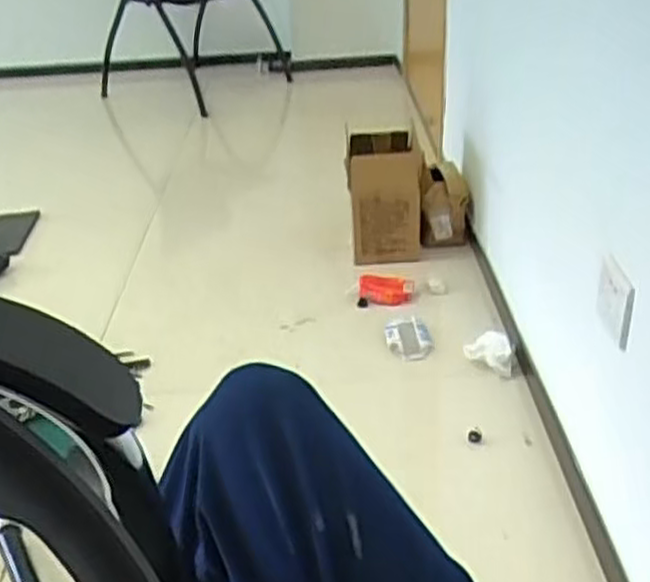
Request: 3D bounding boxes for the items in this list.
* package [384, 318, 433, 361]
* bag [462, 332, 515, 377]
[{"bbox_3d":[0.157,0.087,1.465,0.083,0.026,0.131,-6,30,-4],"label":"package"},{"bbox_3d":[0.288,0.110,1.365,0.085,0.062,0.055,3,31,13],"label":"bag"}]

